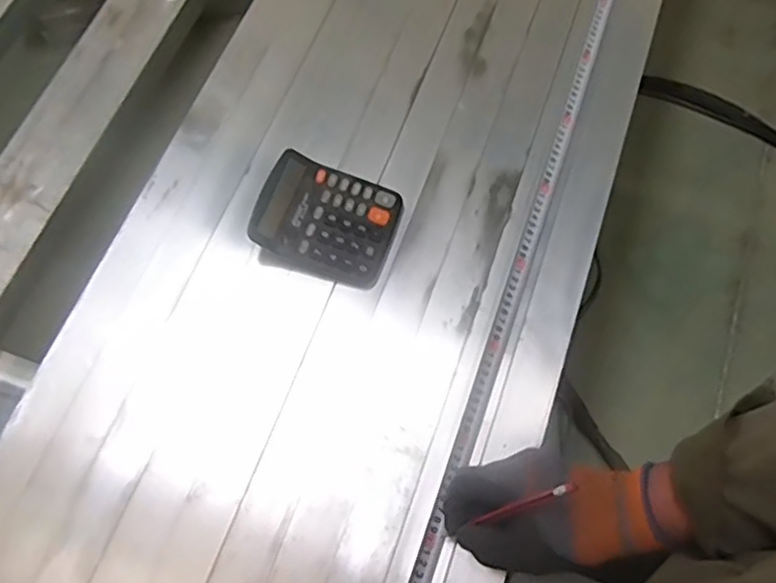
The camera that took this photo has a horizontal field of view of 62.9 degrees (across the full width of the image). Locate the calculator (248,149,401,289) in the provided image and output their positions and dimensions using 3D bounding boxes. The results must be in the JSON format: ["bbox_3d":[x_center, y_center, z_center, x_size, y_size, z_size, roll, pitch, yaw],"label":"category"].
[{"bbox_3d":[-0.067,-0.080,0.694,0.147,0.035,0.116,18,70,8],"label":"calculator"}]

